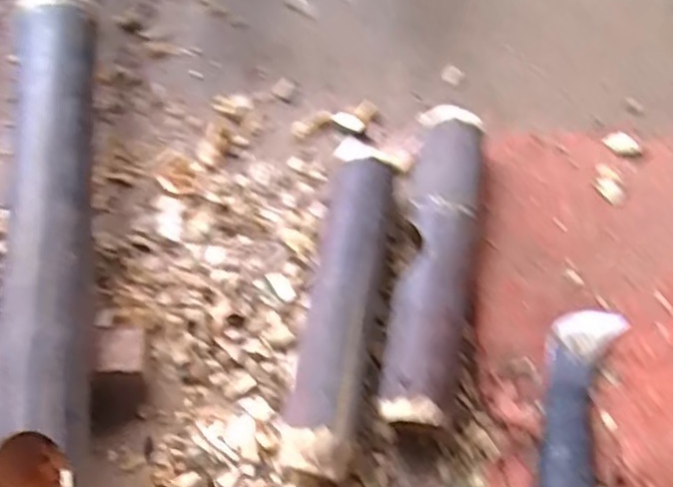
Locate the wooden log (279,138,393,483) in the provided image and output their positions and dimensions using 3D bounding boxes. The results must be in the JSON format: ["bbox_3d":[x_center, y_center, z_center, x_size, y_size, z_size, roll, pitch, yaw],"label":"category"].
[{"bbox_3d":[0.005,0.040,0.577,0.053,0.066,0.288,9,66,4],"label":"wooden log"}]

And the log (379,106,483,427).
[{"bbox_3d":[0.082,0.017,0.589,0.058,0.056,0.271,8,66,3],"label":"log"}]

